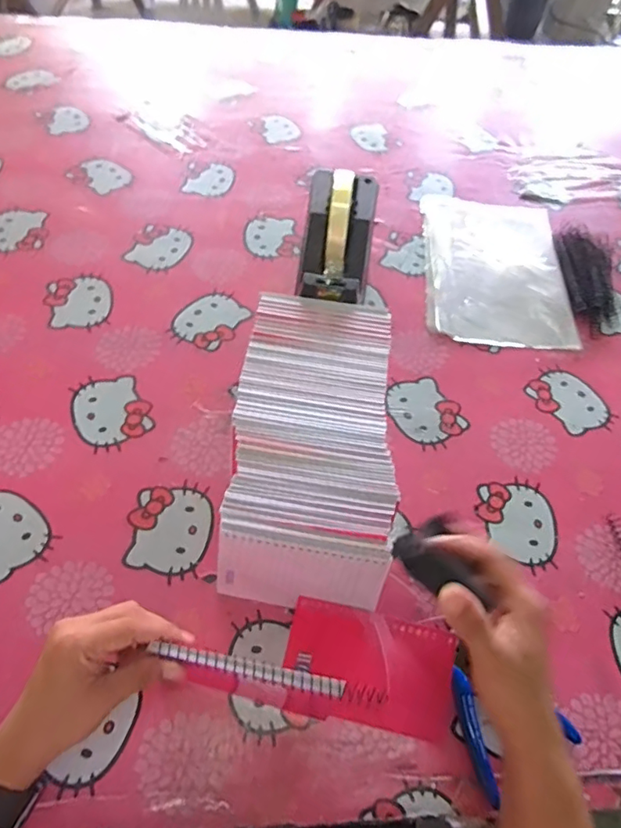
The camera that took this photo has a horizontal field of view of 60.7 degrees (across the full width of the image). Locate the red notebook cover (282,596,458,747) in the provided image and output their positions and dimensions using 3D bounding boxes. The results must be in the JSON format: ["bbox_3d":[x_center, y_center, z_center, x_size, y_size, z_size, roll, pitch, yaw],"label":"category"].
[{"bbox_3d":[0.047,0.200,0.419,0.131,0.004,0.079,12,69,5],"label":"red notebook cover"}]

